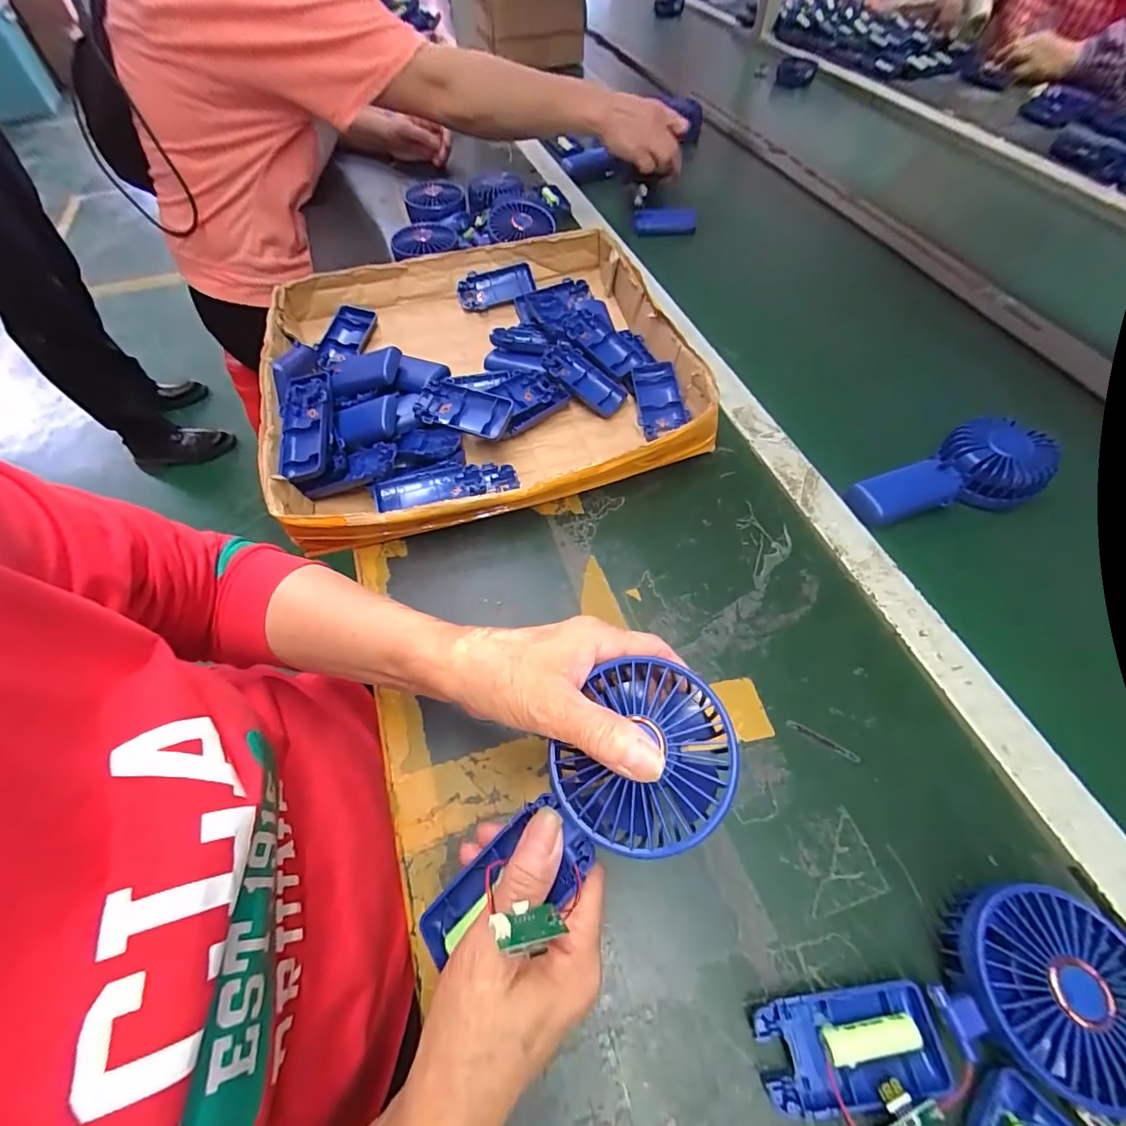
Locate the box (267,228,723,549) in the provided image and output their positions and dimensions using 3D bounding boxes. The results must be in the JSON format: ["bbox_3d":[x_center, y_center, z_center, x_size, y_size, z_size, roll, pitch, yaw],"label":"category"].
[{"bbox_3d":[-0.090,-0.204,0.510,0.412,0.070,0.372,-14,60,-7],"label":"box"}]

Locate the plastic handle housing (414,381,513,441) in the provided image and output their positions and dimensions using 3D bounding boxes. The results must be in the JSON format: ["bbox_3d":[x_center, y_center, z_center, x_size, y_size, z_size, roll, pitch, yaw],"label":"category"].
[{"bbox_3d":[-0.100,-0.151,0.464,0.096,0.014,0.044,17,63,11],"label":"plastic handle housing"}]

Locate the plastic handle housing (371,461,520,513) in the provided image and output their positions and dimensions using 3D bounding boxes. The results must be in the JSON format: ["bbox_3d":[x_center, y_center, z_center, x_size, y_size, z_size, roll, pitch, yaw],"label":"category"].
[{"bbox_3d":[-0.108,-0.073,0.444,0.128,0.031,0.025,-14,60,-7],"label":"plastic handle housing"}]

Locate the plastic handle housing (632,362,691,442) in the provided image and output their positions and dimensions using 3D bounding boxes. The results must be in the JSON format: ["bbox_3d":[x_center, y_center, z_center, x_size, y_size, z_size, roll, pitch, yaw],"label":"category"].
[{"bbox_3d":[0.100,-0.170,0.498,0.047,0.030,0.087,-4,59,-1],"label":"plastic handle housing"}]

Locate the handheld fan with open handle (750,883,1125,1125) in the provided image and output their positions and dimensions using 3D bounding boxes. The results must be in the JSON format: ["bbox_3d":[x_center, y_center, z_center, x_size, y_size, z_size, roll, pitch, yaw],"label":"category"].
[{"bbox_3d":[0.200,0.234,0.250,0.197,0.043,0.087,-11,59,-5],"label":"handheld fan with open handle"}]

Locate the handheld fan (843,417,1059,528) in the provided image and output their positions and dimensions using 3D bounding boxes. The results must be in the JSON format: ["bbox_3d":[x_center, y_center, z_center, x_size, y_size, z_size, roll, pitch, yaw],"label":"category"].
[{"bbox_3d":[0.352,-0.075,0.429,0.164,0.042,0.078,-21,61,-11],"label":"handheld fan"}]

